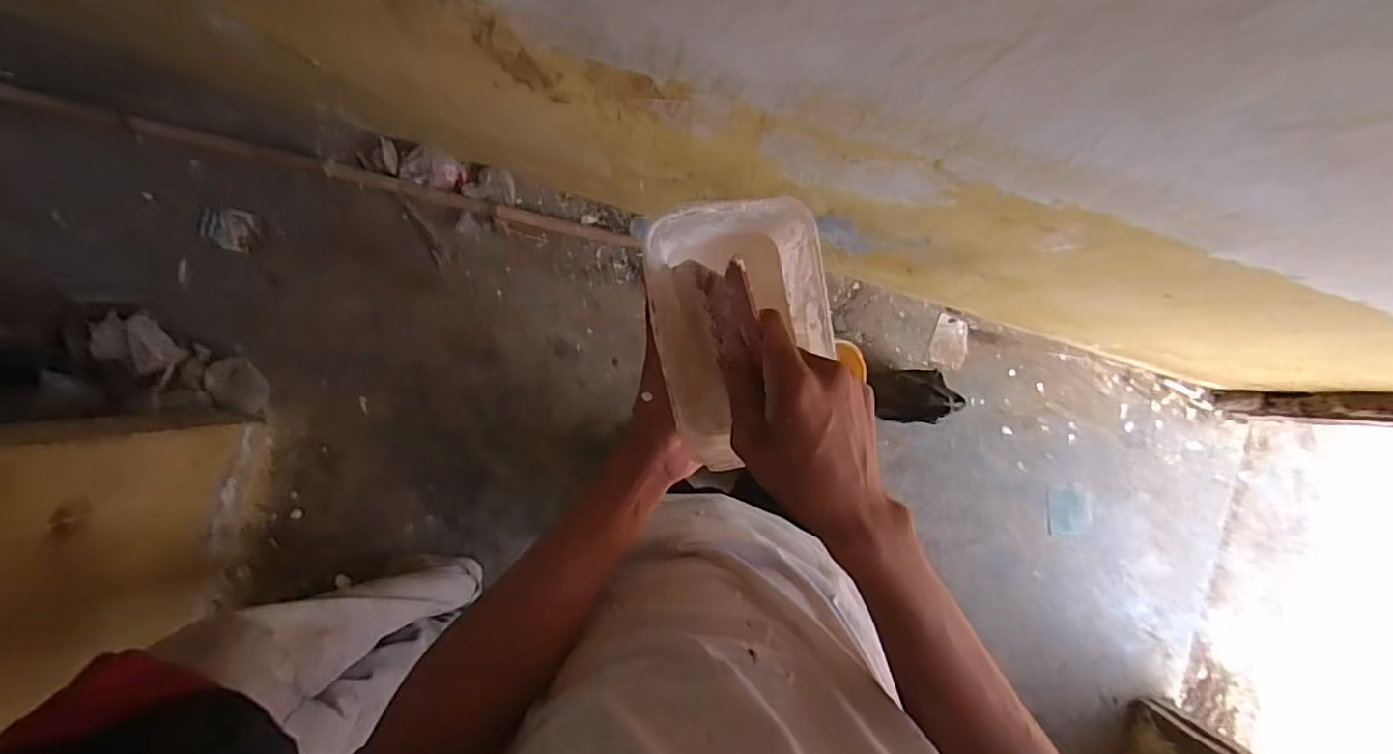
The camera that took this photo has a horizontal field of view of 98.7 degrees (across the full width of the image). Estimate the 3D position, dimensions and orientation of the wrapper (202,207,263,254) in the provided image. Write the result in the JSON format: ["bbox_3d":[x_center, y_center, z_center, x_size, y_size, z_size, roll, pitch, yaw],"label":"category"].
[{"bbox_3d":[-1.074,-0.341,1.380,0.121,0.023,0.094,17,88,-3],"label":"wrapper"}]

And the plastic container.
[{"bbox_3d":[0.034,-0.028,0.415,0.115,0.055,0.173,-11,92,-3],"label":"plastic container"}]

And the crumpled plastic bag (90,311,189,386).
[{"bbox_3d":[-1.226,-0.073,1.318,0.174,0.047,0.117,22,87,-3],"label":"crumpled plastic bag"}]

